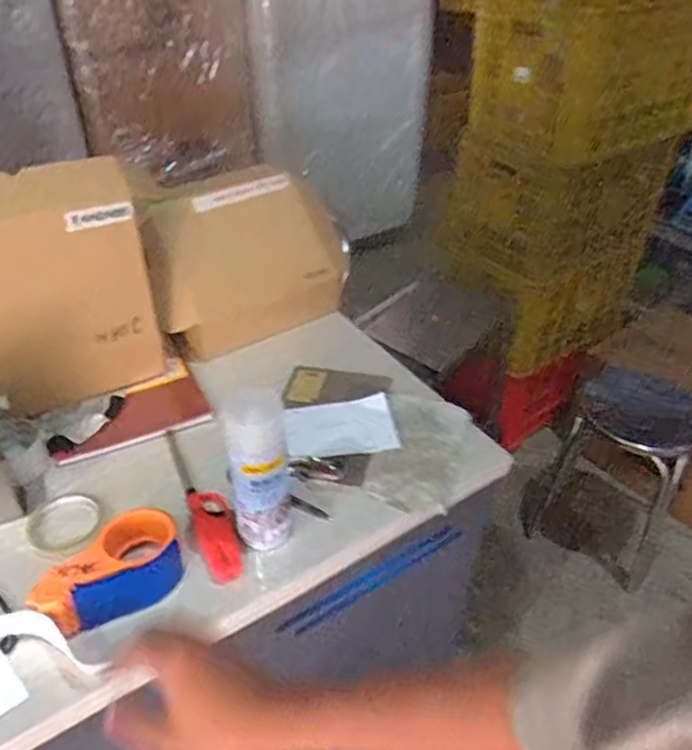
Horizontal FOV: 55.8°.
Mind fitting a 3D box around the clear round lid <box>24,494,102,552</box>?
[{"bbox_3d":[-0.350,0.180,0.807,0.085,0.008,0.088,0,39,0],"label":"clear round lid"}]

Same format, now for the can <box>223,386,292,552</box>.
[{"bbox_3d":[-0.096,0.106,0.740,0.068,0.212,0.072,-4,40,-6],"label":"can"}]

